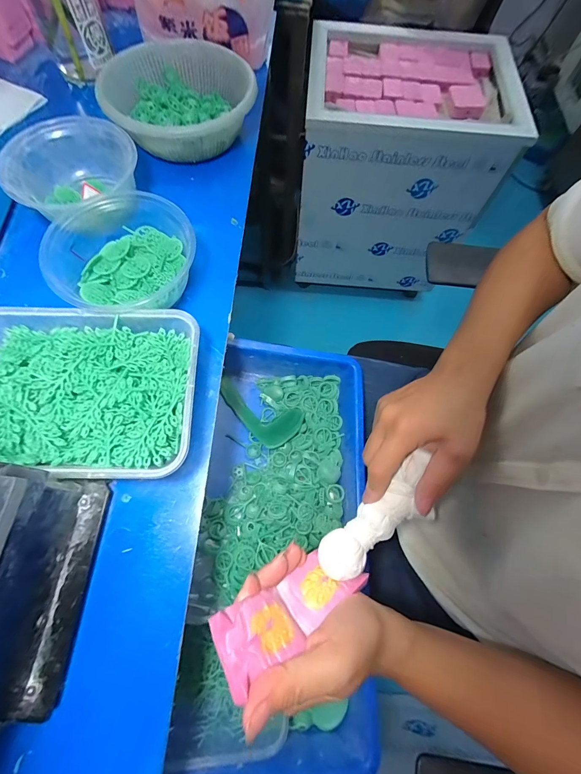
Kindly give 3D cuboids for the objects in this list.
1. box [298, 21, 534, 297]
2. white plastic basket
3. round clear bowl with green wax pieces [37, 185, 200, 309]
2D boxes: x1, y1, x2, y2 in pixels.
[{"bbox_3d":[0.296,-0.654,1.018,0.514,0.515,0.427,5,68,-1],"label":"box"},{"bbox_3d":[-0.136,-0.362,0.424,0.178,0.057,0.182,-3,69,-4],"label":"white plastic basket"},{"bbox_3d":[-0.165,-0.132,0.337,0.128,0.064,0.121,1,68,-3],"label":"round clear bowl with green wax pieces"}]

